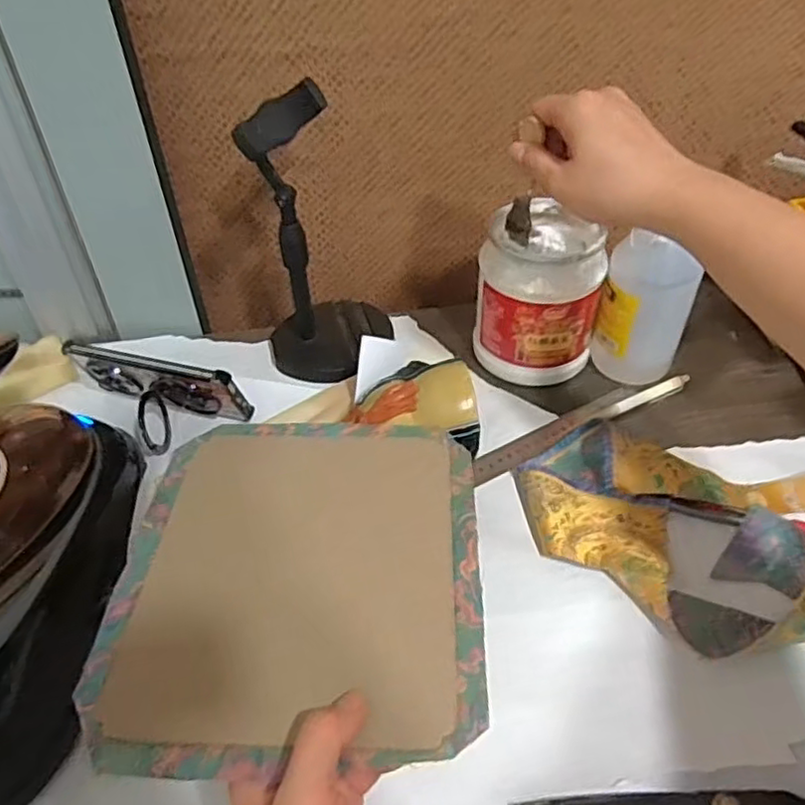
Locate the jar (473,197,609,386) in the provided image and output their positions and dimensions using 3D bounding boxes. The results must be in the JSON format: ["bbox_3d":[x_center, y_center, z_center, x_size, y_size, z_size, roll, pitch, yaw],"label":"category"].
[{"bbox_3d":[0.125,-0.101,0.592,0.107,0.135,0.109,-1,45,2],"label":"jar"}]

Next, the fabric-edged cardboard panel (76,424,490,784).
[{"bbox_3d":[-0.057,0.088,0.366,0.196,0.012,0.218,1,42,2],"label":"fabric-edged cardboard panel"}]

